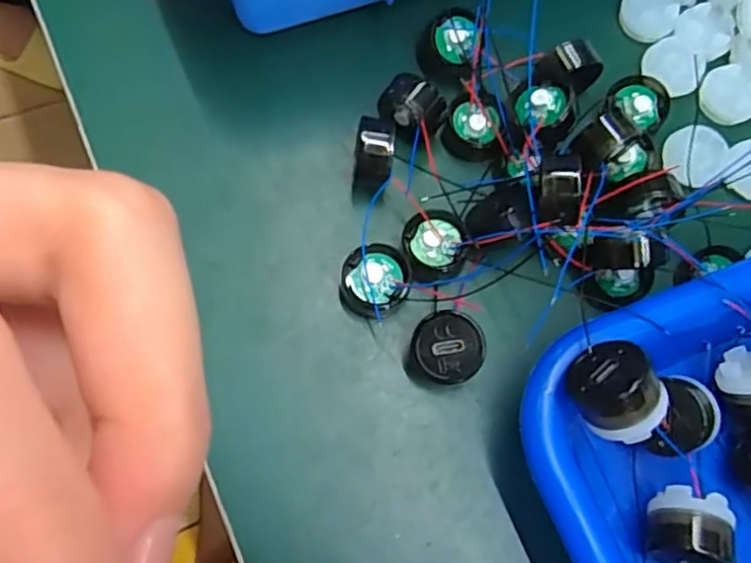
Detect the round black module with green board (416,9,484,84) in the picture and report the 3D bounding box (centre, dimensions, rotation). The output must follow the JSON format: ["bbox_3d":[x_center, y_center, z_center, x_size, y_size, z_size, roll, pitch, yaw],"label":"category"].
[{"bbox_3d":[0.025,-0.081,0.229,0.021,0.008,0.022,2,73,-5],"label":"round black module with green board"}]

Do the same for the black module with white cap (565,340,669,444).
[{"bbox_3d":[0.060,0.028,0.170,0.020,0.020,0.024,-22,77,-6],"label":"black module with white cap"}]

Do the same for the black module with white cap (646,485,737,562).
[{"bbox_3d":[0.084,0.068,0.184,0.020,0.019,0.021,10,72,-2],"label":"black module with white cap"}]

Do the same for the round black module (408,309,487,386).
[{"bbox_3d":[0.021,0.021,0.201,0.021,0.017,0.020,2,73,-5],"label":"round black module"}]

